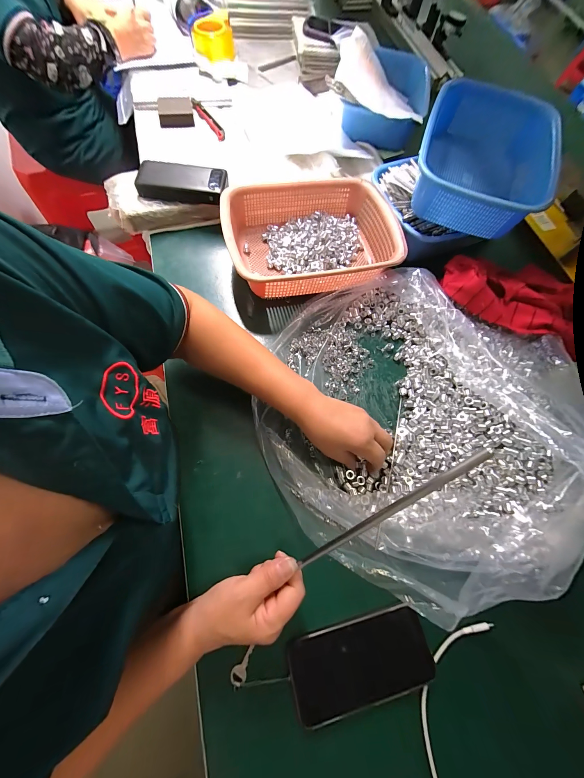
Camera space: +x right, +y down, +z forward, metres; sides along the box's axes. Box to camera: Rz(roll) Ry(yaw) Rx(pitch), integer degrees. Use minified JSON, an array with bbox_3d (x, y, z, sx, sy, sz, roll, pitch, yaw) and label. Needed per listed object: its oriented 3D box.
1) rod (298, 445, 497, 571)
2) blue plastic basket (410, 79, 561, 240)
[{"bbox_3d":[0.074,0.112,0.227,0.203,0.004,0.008,-46,74,24],"label":"rod"},{"bbox_3d":[0.314,-0.384,0.444,0.196,0.083,0.268,19,71,2],"label":"blue plastic basket"}]

